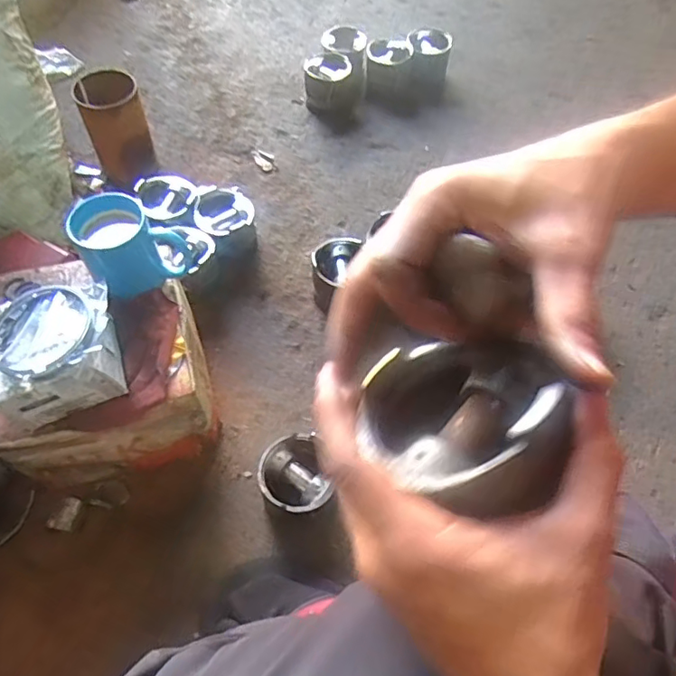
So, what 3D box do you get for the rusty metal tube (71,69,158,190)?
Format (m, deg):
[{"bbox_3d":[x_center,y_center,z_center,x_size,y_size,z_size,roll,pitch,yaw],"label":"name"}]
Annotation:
[{"bbox_3d":[-0.370,-0.344,0.930,0.094,0.164,0.110,-16,60,-12],"label":"rusty metal tube"}]

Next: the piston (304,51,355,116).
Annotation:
[{"bbox_3d":[-0.020,-0.508,1.110,0.097,0.078,0.117,-2,58,-5],"label":"piston"}]

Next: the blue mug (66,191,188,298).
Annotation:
[{"bbox_3d":[-0.241,-0.106,0.622,0.105,0.086,0.073,-30,64,-20],"label":"blue mug"}]

